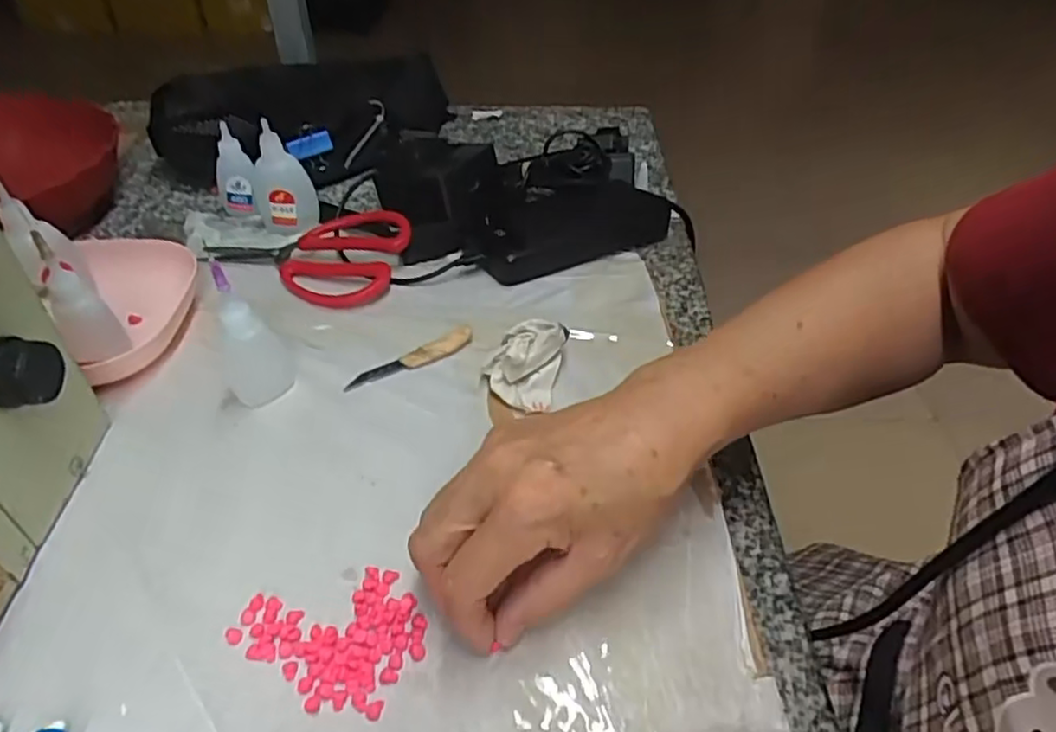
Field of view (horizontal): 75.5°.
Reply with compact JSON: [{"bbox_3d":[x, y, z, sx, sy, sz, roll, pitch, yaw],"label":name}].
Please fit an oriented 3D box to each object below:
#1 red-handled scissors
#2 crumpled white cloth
[{"bbox_3d":[-0.171,-0.088,0.503,0.156,0.024,0.095,12,42,13],"label":"red-handled scissors"},{"bbox_3d":[-0.002,-0.002,0.397,0.043,0.033,0.042,4,40,4],"label":"crumpled white cloth"}]

